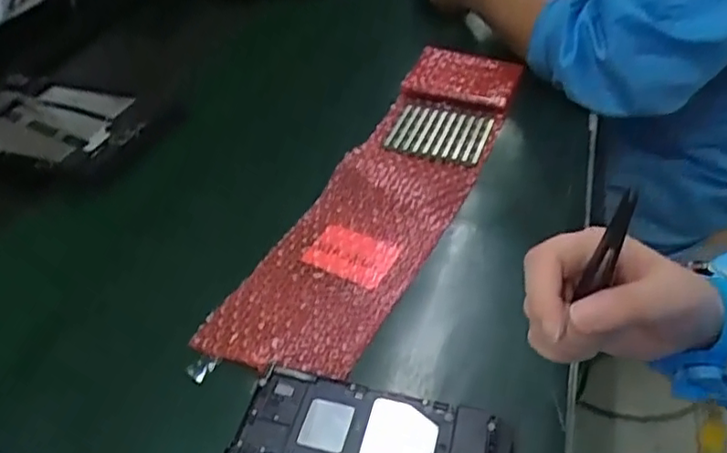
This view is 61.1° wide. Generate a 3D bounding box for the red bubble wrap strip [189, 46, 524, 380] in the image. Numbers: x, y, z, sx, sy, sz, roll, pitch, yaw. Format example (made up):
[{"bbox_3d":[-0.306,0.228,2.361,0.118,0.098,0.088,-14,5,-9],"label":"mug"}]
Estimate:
[{"bbox_3d":[0.032,-0.043,0.583,0.124,0.019,0.468,18,47,18],"label":"red bubble wrap strip"}]

